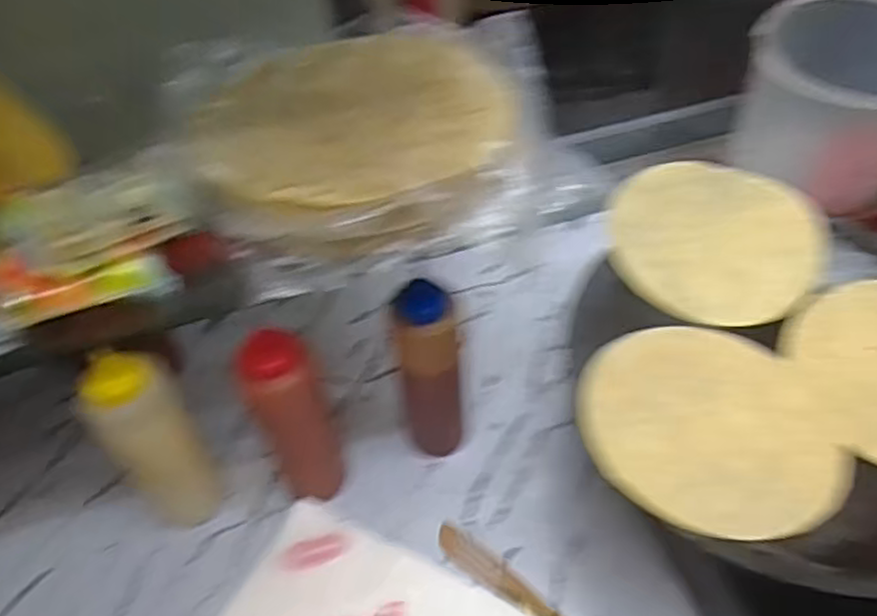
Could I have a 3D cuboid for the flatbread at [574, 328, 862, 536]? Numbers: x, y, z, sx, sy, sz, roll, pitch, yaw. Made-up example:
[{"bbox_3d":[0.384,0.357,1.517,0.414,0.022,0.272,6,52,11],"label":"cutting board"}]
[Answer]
[{"bbox_3d":[0.192,0.082,0.500,0.172,0.008,0.165,-1,46,1],"label":"flatbread"}]

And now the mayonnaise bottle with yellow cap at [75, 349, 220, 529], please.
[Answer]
[{"bbox_3d":[-0.225,0.112,0.565,0.063,0.205,0.052,-22,49,-15],"label":"mayonnaise bottle with yellow cap"}]

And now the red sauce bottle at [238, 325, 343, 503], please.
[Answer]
[{"bbox_3d":[-0.112,0.091,0.571,0.058,0.190,0.054,-1,46,1],"label":"red sauce bottle"}]

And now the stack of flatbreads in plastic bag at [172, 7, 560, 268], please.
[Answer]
[{"bbox_3d":[-0.051,-0.133,0.498,0.250,0.045,0.243,-5,47,-3],"label":"stack of flatbreads in plastic bag"}]

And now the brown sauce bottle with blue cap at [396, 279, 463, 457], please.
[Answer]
[{"bbox_3d":[-0.005,0.057,0.599,0.060,0.193,0.045,-4,47,1],"label":"brown sauce bottle with blue cap"}]

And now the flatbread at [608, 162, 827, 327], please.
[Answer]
[{"bbox_3d":[0.236,-0.061,0.613,0.171,0.010,0.159,-1,62,2],"label":"flatbread"}]

